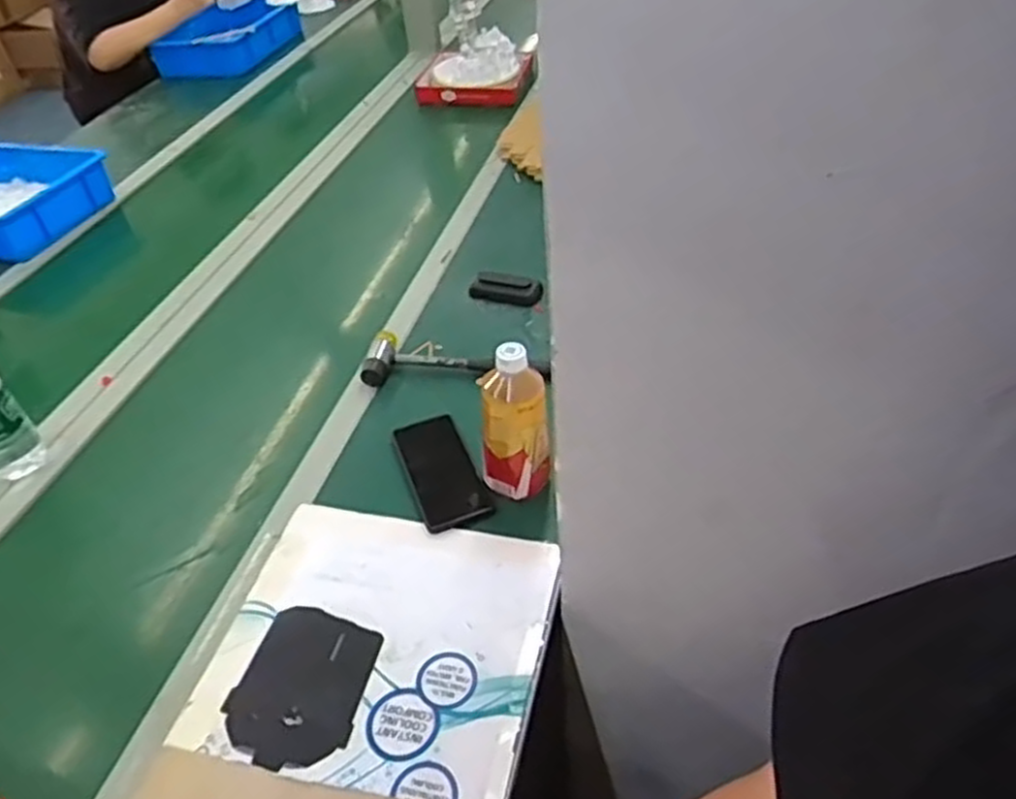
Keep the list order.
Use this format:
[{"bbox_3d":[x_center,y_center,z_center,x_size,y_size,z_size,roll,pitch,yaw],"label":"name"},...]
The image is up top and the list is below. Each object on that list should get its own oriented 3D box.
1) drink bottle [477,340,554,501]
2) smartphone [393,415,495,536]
[{"bbox_3d":[0.005,0.028,0.820,0.070,0.174,0.072,-12,42,-7],"label":"drink bottle"},{"bbox_3d":[-0.079,0.080,0.890,0.079,0.012,0.161,-18,43,-14],"label":"smartphone"}]

